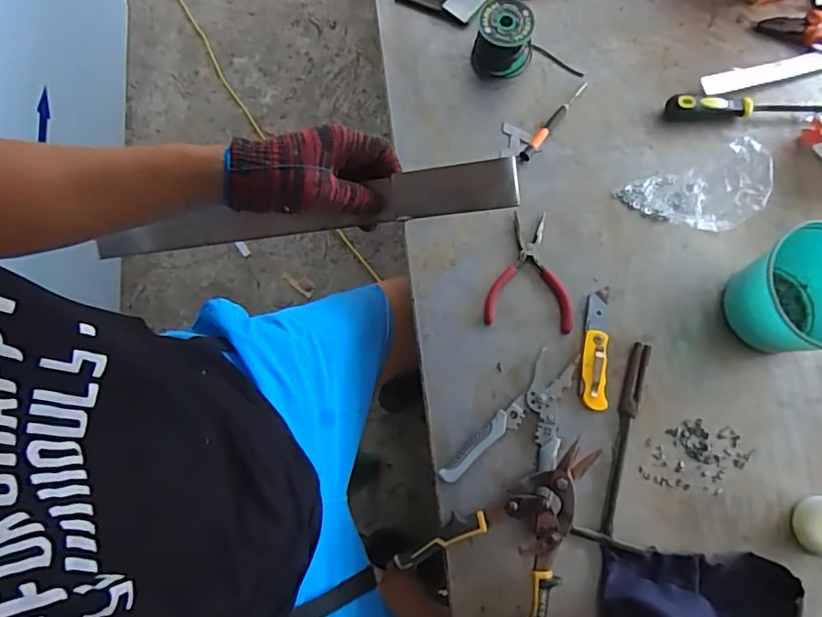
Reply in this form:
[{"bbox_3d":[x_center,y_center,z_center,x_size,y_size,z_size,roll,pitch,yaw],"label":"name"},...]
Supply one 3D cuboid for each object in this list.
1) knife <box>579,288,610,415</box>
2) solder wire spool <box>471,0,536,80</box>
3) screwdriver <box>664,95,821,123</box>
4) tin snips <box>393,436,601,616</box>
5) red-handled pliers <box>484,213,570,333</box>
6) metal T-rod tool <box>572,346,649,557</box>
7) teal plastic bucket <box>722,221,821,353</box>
[{"bbox_3d":[0.214,0.045,0.640,0.029,0.013,0.141,7,77,2],"label":"knife"},{"bbox_3d":[0.120,-0.345,0.708,0.076,0.068,0.066,5,77,2],"label":"solder wire spool"},{"bbox_3d":[0.475,-0.256,0.708,0.290,0.028,0.028,1,76,1],"label":"screwdriver"},{"bbox_3d":[0.121,0.238,0.574,0.161,0.027,0.214,41,80,9],"label":"tin snips"},{"bbox_3d":[0.147,-0.045,0.663,0.101,0.006,0.140,8,77,2],"label":"red-handled pliers"},{"bbox_3d":[0.250,0.153,0.616,0.076,0.009,0.224,20,77,5],"label":"metal T-rod tool"},{"bbox_3d":[0.432,-0.016,0.616,0.138,0.102,0.122,-15,77,-3],"label":"teal plastic bucket"}]

